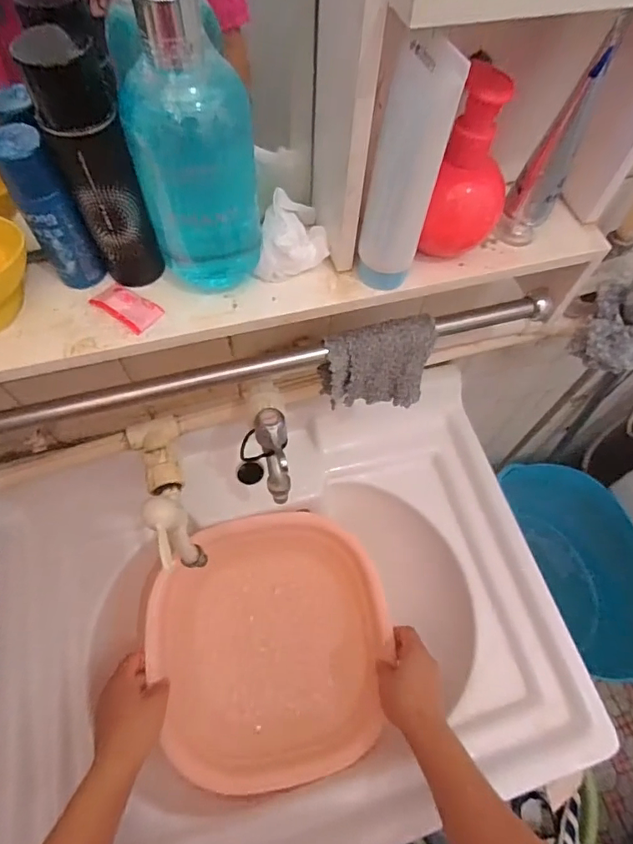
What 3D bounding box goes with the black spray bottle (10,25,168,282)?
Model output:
[{"bbox_3d":[-0.125,-0.141,0.284,0.038,0.137,0.034,-18,63,-12],"label":"black spray bottle"}]

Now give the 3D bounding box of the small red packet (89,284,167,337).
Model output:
[{"bbox_3d":[-0.129,-0.079,0.327,0.045,0.007,0.025,31,64,14],"label":"small red packet"}]

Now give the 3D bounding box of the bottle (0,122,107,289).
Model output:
[{"bbox_3d":[-0.162,-0.129,0.294,0.029,0.099,0.026,-26,65,-16],"label":"bottle"}]

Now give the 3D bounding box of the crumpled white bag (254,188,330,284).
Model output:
[{"bbox_3d":[-0.013,-0.131,0.339,0.043,0.033,0.063,14,61,6],"label":"crumpled white bag"}]

